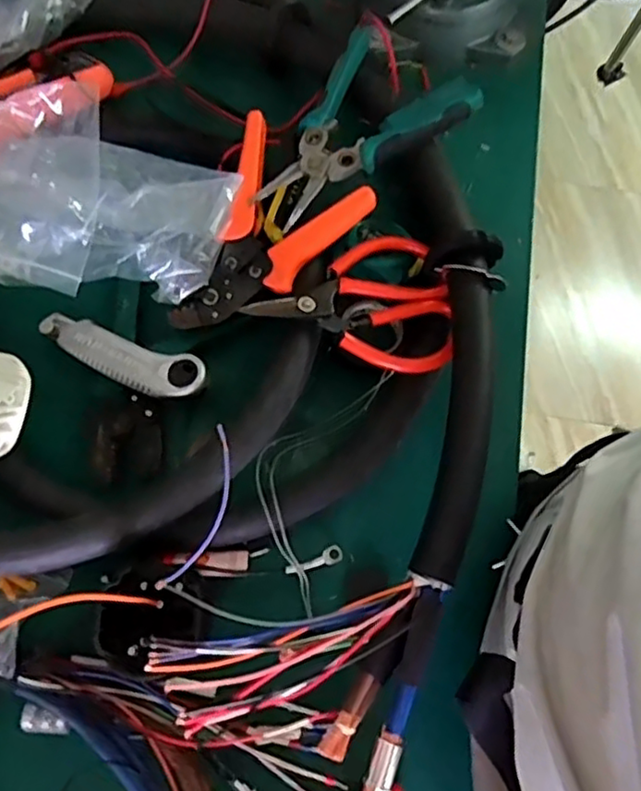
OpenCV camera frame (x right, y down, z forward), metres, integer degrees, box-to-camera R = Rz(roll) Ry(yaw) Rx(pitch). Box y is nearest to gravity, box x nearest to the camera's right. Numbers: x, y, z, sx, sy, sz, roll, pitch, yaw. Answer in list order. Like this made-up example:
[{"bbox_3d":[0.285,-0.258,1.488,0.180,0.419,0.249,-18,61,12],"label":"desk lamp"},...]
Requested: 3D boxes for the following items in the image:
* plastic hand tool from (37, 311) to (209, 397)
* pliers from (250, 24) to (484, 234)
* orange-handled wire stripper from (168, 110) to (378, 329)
[{"bbox_3d":[-0.159,-0.030,0.516,0.147,0.028,0.039,21,72,5],"label":"plastic hand tool"},{"bbox_3d":[0.021,-0.216,0.529,0.128,0.034,0.181,41,75,11],"label":"pliers"},{"bbox_3d":[-0.034,-0.125,0.529,0.118,0.044,0.175,21,72,5],"label":"orange-handled wire stripper"}]

